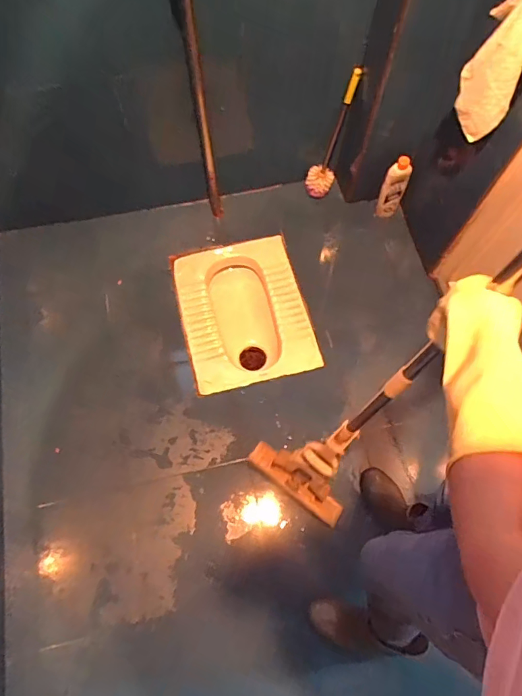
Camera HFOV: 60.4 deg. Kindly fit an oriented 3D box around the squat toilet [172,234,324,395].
[{"bbox_3d":[-0.061,-0.094,1.533,0.399,0.244,0.505,-13,70,-6],"label":"squat toilet"}]

